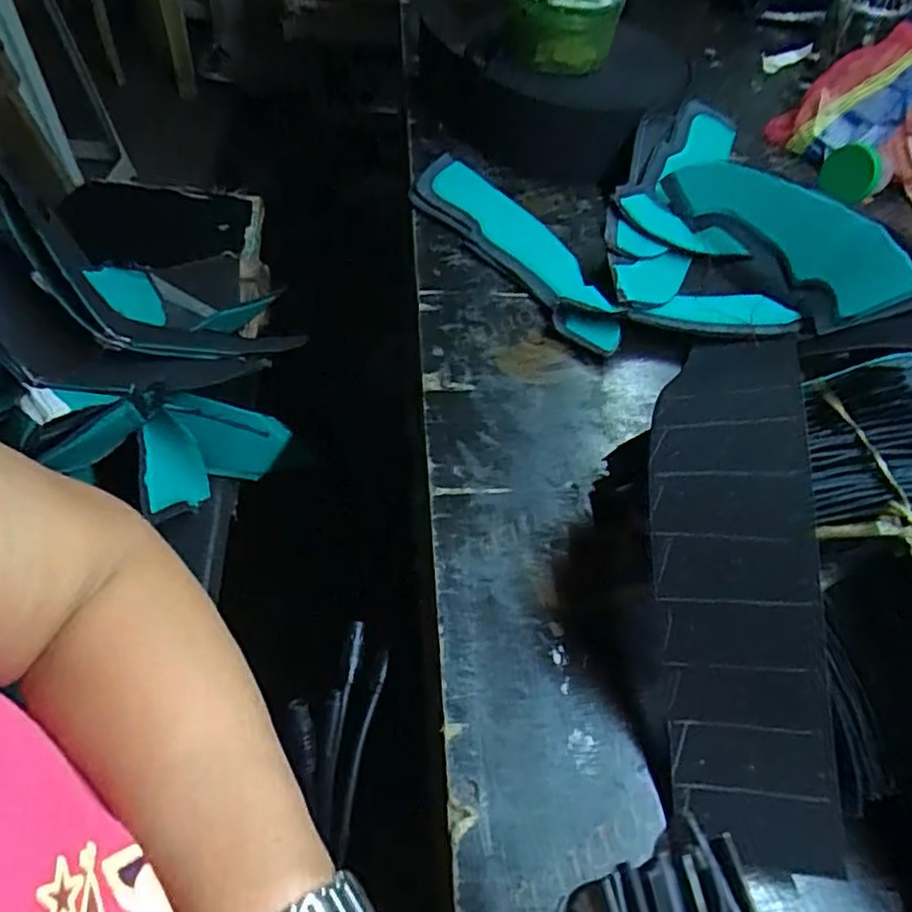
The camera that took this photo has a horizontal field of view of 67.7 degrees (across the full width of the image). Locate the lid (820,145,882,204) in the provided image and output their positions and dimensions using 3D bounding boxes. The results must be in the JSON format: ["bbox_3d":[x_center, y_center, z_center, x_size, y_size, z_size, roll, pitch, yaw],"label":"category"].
[{"bbox_3d":[0.348,-0.247,0.601,0.014,0.046,0.047,-14,88,-61],"label":"lid"}]

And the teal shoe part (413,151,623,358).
[{"bbox_3d":[0.052,-0.165,0.538,0.065,0.022,0.237,-26,59,-23],"label":"teal shoe part"}]

